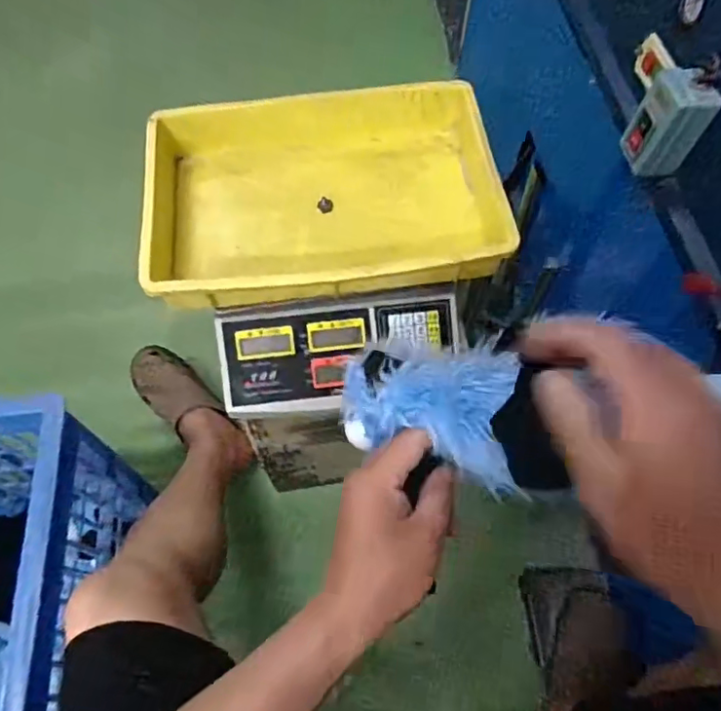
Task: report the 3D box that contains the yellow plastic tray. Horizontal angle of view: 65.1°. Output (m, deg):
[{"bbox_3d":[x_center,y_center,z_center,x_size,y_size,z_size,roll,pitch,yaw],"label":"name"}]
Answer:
[{"bbox_3d":[-0.041,-0.174,0.613,0.358,0.070,0.259,-6,62,-4],"label":"yellow plastic tray"}]

